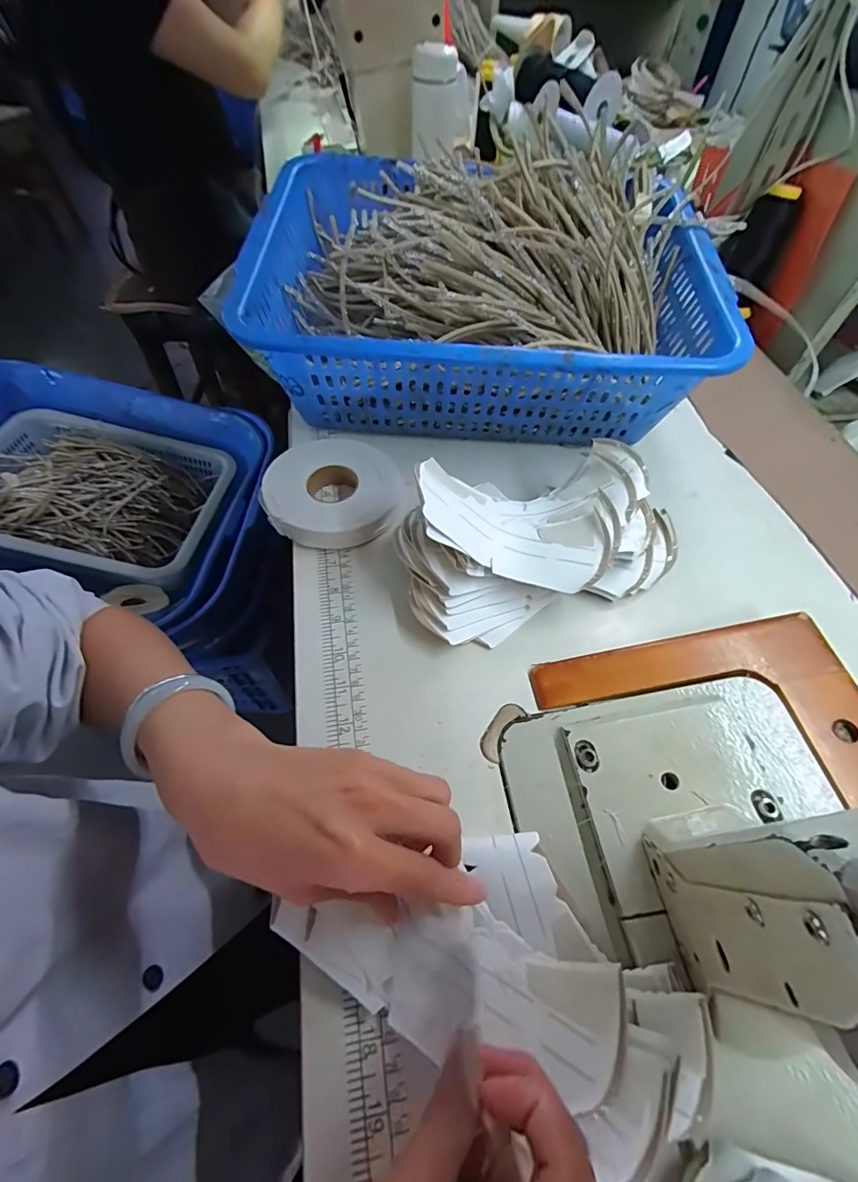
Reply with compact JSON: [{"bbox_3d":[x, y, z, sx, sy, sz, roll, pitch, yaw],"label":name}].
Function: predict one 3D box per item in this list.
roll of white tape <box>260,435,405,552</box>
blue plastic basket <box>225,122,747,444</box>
[{"bbox_3d":[-0.079,-0.086,0.404,0.108,0.031,0.110,0,56,1],"label":"roll of white tape"},{"bbox_3d":[0.048,-0.269,0.442,0.388,0.138,0.289,2,57,0],"label":"blue plastic basket"}]

